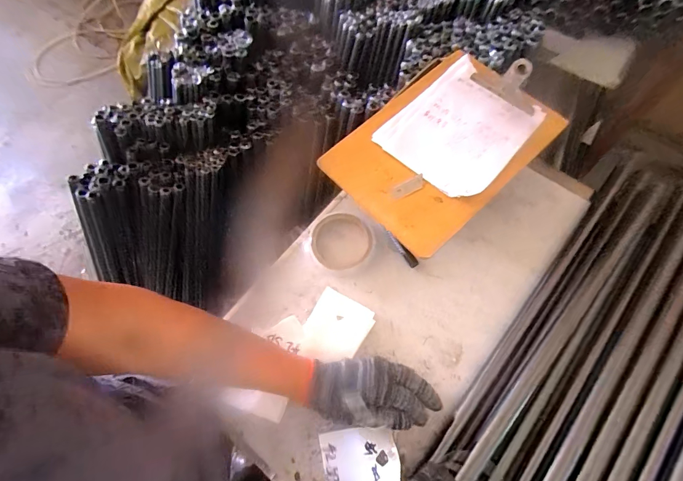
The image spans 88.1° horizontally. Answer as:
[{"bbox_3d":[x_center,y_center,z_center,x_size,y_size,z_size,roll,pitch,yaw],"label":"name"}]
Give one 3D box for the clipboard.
[{"bbox_3d":[0.135,-0.131,0.462,0.282,0.018,0.188,-41,71,-14],"label":"clipboard"}]

